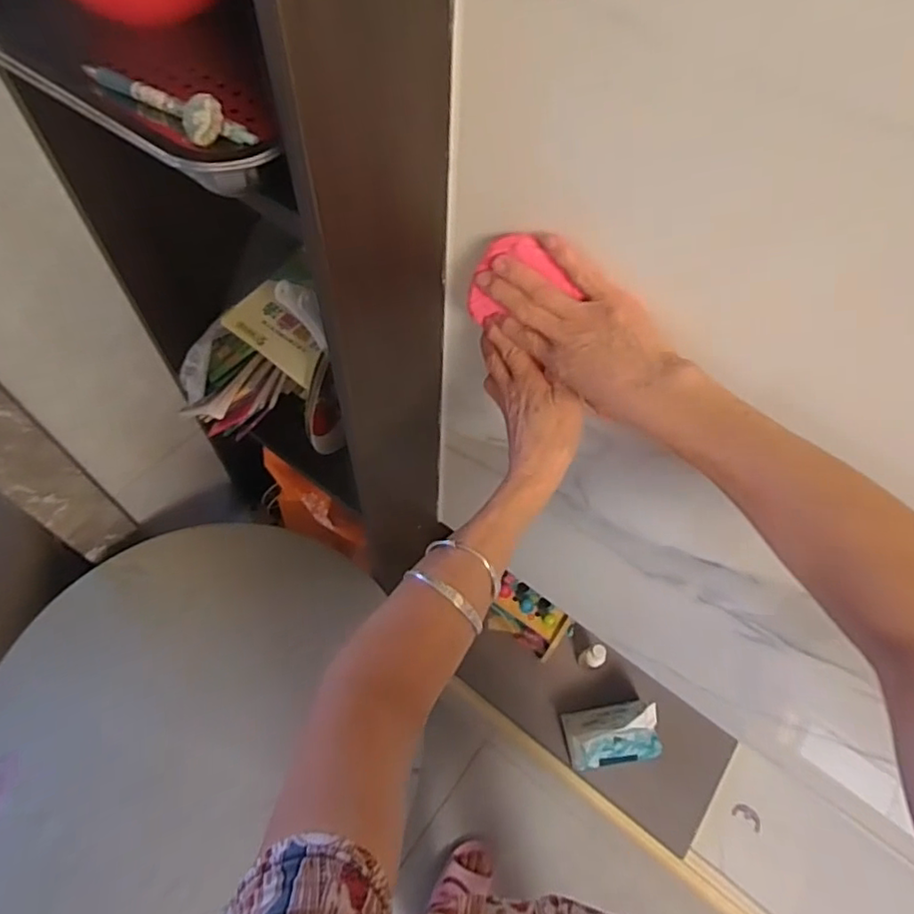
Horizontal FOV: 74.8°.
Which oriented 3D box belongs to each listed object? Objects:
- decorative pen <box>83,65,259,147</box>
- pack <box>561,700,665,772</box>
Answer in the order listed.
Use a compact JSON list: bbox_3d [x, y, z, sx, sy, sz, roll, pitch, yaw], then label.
[{"bbox_3d":[-0.183,-0.222,0.373,0.129,0.018,0.023,29,60,14],"label":"decorative pen"},{"bbox_3d":[0.256,0.453,0.982,0.137,0.084,0.091,-6,58,-8],"label":"pack"}]

